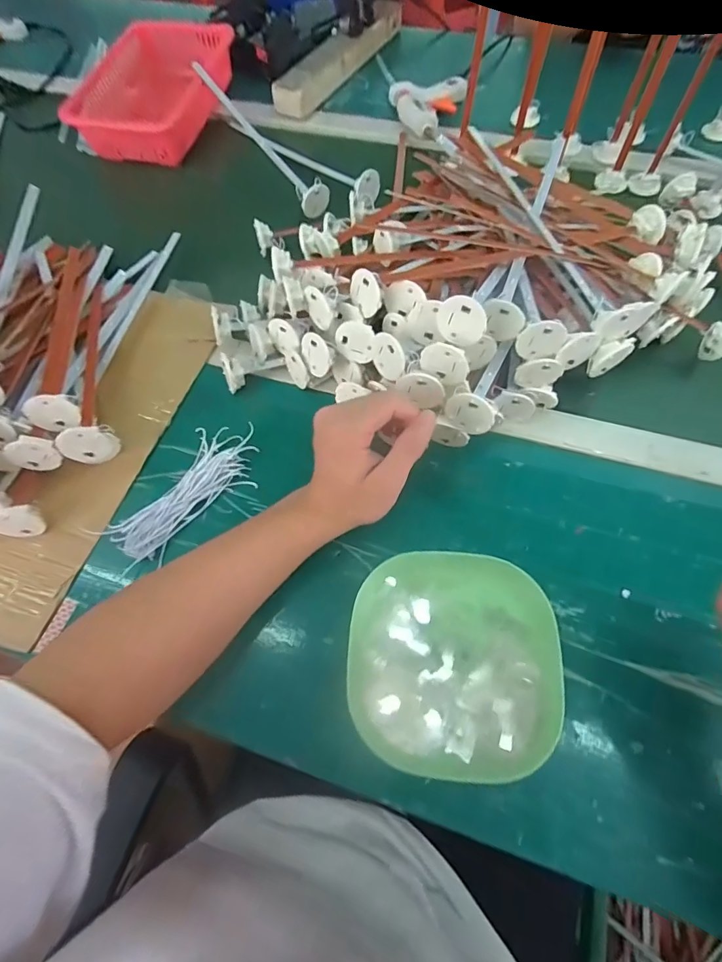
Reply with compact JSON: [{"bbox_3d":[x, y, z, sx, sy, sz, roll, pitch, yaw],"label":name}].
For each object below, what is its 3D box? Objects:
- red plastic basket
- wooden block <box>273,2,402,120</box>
[{"bbox_3d":[-0.284,-0.562,0.652,0.181,0.070,0.241,18,66,12],"label":"red plastic basket"},{"bbox_3d":[-0.028,-0.673,0.709,0.060,0.034,0.336,25,68,15],"label":"wooden block"}]

